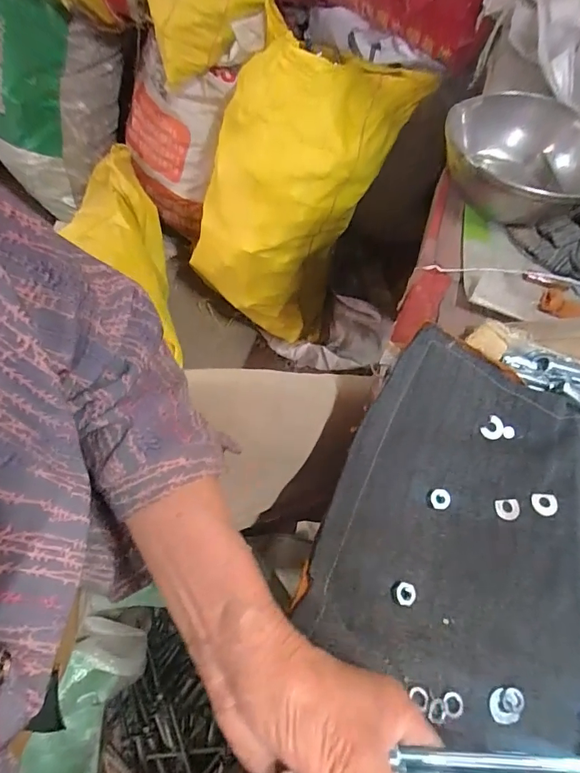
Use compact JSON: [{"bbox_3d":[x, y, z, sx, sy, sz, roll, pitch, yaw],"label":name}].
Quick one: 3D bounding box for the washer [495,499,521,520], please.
[{"bbox_3d":[0.159,0.090,0.326,0.018,0.004,0.014,-2,67,-2],"label":"washer"}]

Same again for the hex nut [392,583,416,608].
[{"bbox_3d":[0.075,0.137,0.295,0.014,0.005,0.014,11,67,3],"label":"hex nut"}]

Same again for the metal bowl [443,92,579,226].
[{"bbox_3d":[0.223,-0.223,0.437,0.129,0.052,0.141,1,66,-1],"label":"metal bowl"}]

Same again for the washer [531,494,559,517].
[{"bbox_3d":[0.188,0.087,0.330,0.020,0.004,0.016,2,66,-1],"label":"washer"}]

